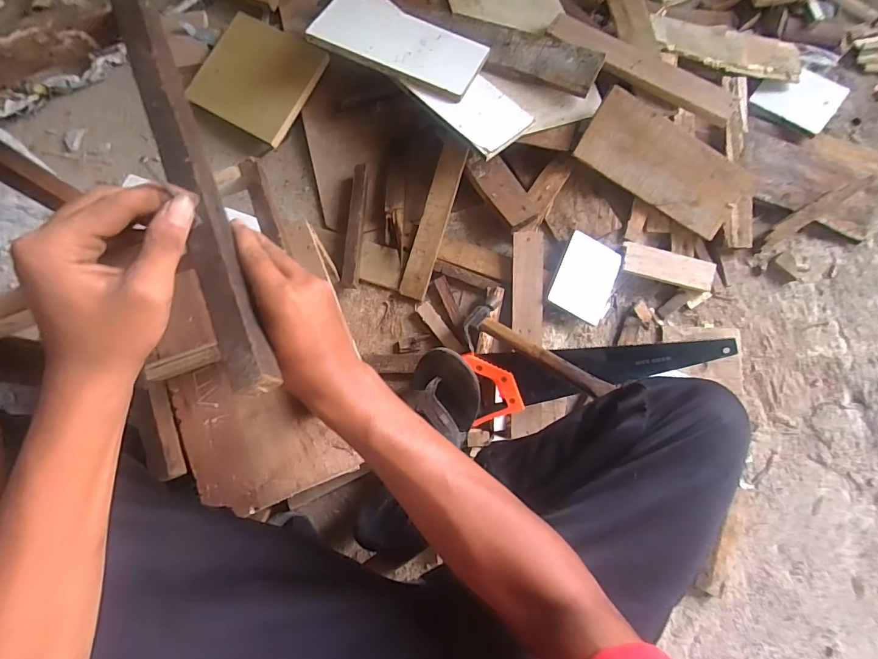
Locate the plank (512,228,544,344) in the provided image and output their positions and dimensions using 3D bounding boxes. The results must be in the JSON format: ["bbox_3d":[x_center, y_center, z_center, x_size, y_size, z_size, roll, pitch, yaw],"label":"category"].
[{"bbox_3d":[0.152,-0.072,0.742,0.053,0.009,0.186,1,86,4],"label":"plank"}]

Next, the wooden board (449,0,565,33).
[{"bbox_3d":[0.125,-0.616,0.828,0.198,0.012,0.187,-9,70,1],"label":"wooden board"}]

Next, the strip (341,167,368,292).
[{"bbox_3d":[-0.148,-0.180,0.777,0.023,0.039,0.226,3,78,1],"label":"strip"}]

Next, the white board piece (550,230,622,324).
[{"bbox_3d":[0.257,-0.086,0.756,0.114,0.014,0.131,24,86,-19],"label":"white board piece"}]

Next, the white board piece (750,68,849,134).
[{"bbox_3d":[0.691,-0.450,0.838,0.134,0.015,0.109,37,94,13],"label":"white board piece"}]

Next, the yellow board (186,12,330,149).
[{"bbox_3d":[-0.346,-0.480,0.829,0.218,0.017,0.211,27,79,6],"label":"yellow board"}]

